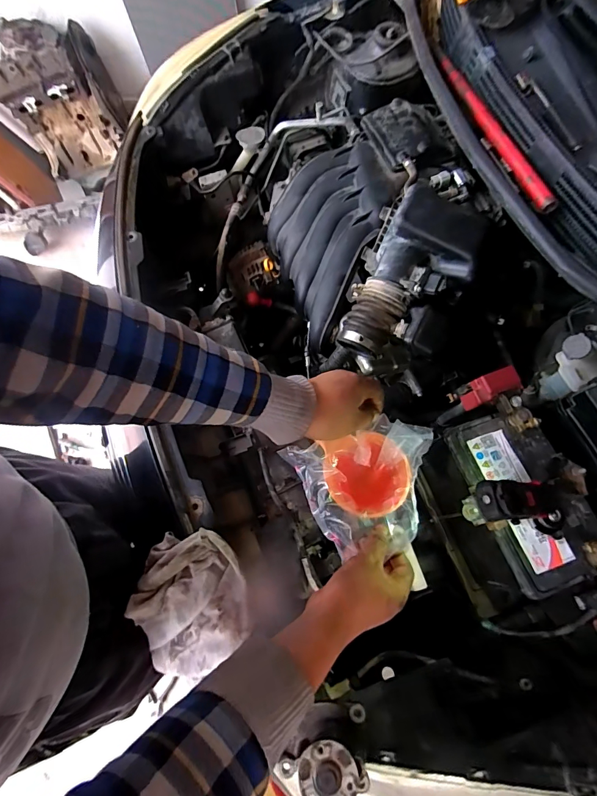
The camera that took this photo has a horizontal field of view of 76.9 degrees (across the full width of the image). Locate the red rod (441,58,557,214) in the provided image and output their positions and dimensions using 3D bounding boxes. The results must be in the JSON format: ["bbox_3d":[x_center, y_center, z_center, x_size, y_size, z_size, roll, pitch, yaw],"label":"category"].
[{"bbox_3d":[0.291,-0.405,0.567,0.027,0.026,0.342,-17,70,-3],"label":"red rod"}]

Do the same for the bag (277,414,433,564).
[{"bbox_3d":[0.087,0.112,0.484,0.169,0.080,0.148,-17,70,-3],"label":"bag"}]

